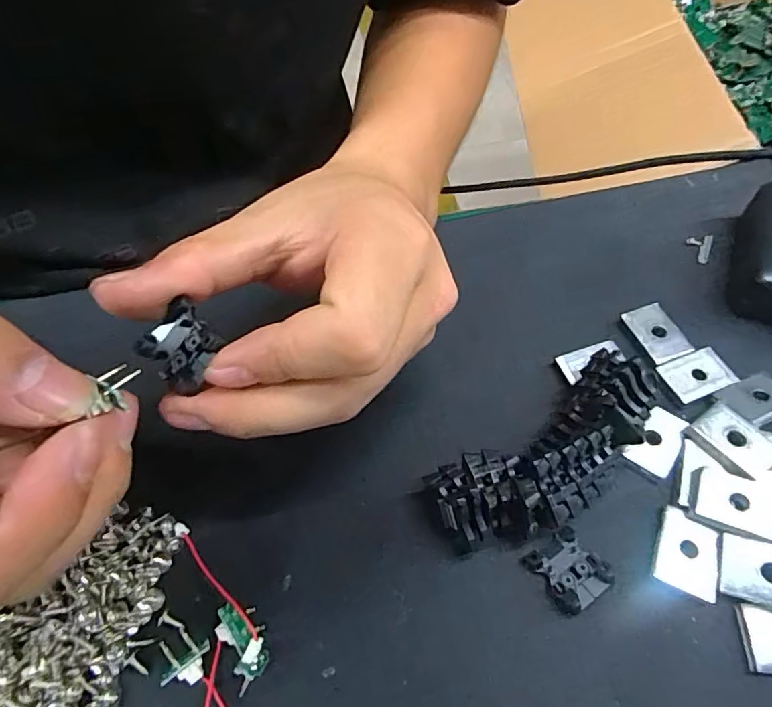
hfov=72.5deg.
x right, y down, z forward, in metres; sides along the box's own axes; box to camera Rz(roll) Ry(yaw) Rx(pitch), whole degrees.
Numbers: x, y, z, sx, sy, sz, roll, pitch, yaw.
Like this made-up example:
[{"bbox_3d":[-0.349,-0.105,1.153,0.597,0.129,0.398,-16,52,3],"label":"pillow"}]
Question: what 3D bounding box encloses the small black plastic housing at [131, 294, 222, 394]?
[{"bbox_3d":[-0.057,-0.002,0.151,0.019,0.012,0.020,42,97,8],"label":"small black plastic housing"}]

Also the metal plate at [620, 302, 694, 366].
[{"bbox_3d":[0.120,-0.010,0.232,0.019,0.004,0.027,-16,58,-8],"label":"metal plate"}]

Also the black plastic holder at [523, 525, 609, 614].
[{"bbox_3d":[0.063,0.075,0.182,0.021,0.008,0.023,-30,61,-17],"label":"black plastic holder"}]

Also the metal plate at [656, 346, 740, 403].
[{"bbox_3d":[0.131,0.009,0.222,0.027,0.004,0.019,-17,58,-9],"label":"metal plate"}]

